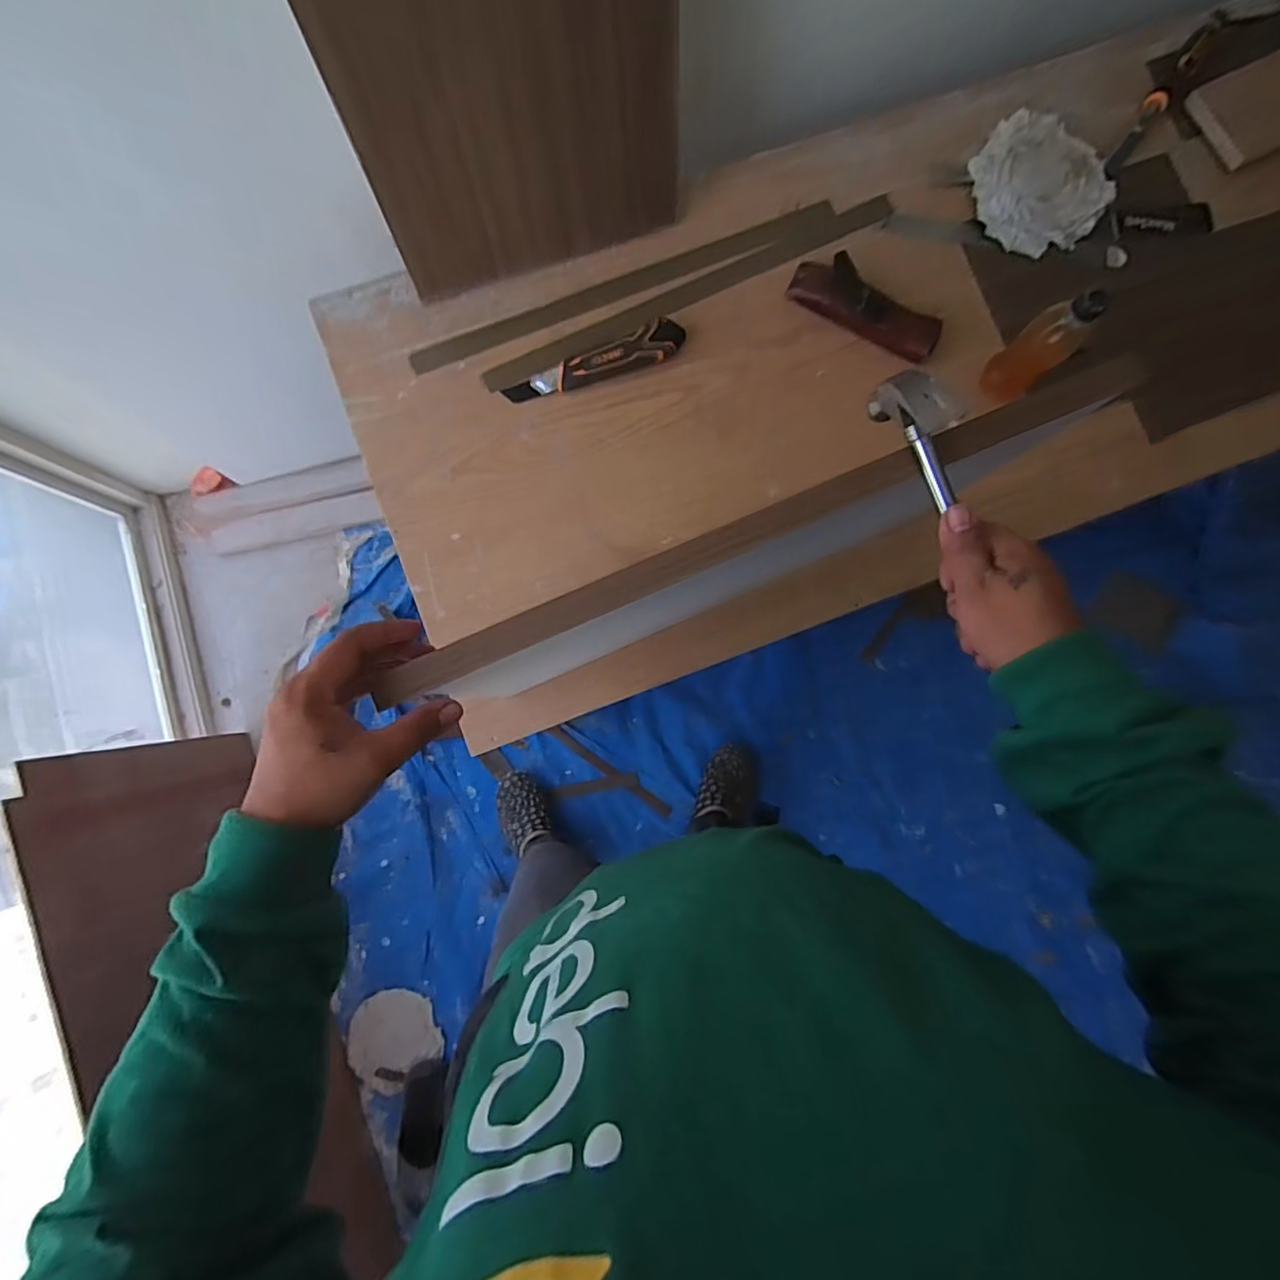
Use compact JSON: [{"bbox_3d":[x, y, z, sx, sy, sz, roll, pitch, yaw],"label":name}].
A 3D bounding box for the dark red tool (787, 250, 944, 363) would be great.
[{"bbox_3d":[0.284,-0.418,0.762,0.197,0.041,0.060,28,84,0],"label":"dark red tool"}]

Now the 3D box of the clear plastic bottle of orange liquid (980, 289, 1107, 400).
[{"bbox_3d":[0.457,-0.335,0.692,0.048,0.146,0.059,-37,85,-5],"label":"clear plastic bottle of orange liquid"}]

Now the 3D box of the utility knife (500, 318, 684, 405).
[{"bbox_3d":[-0.054,-0.340,0.753,0.227,0.021,0.045,-24,86,-4],"label":"utility knife"}]

